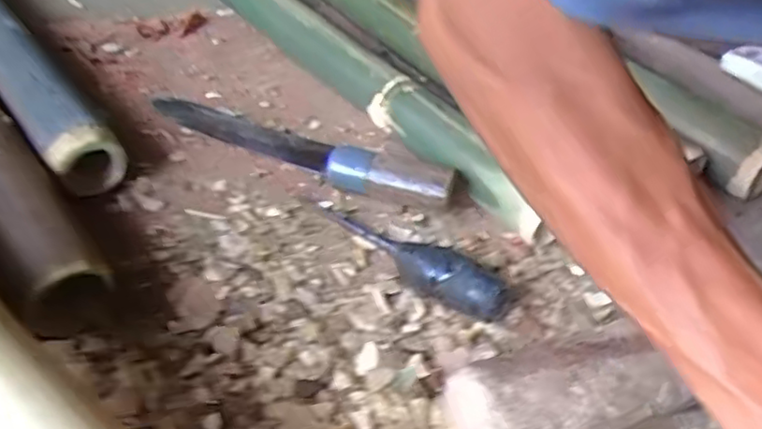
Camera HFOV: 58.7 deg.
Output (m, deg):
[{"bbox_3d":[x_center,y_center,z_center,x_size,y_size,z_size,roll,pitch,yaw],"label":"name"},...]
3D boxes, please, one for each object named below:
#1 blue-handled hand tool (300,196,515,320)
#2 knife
[{"bbox_3d":[0.013,0.025,0.525,0.197,0.037,0.030,31,46,25],"label":"blue-handled hand tool"},{"bbox_3d":[-0.082,-0.073,0.625,0.331,0.048,0.055,22,43,16],"label":"knife"}]

